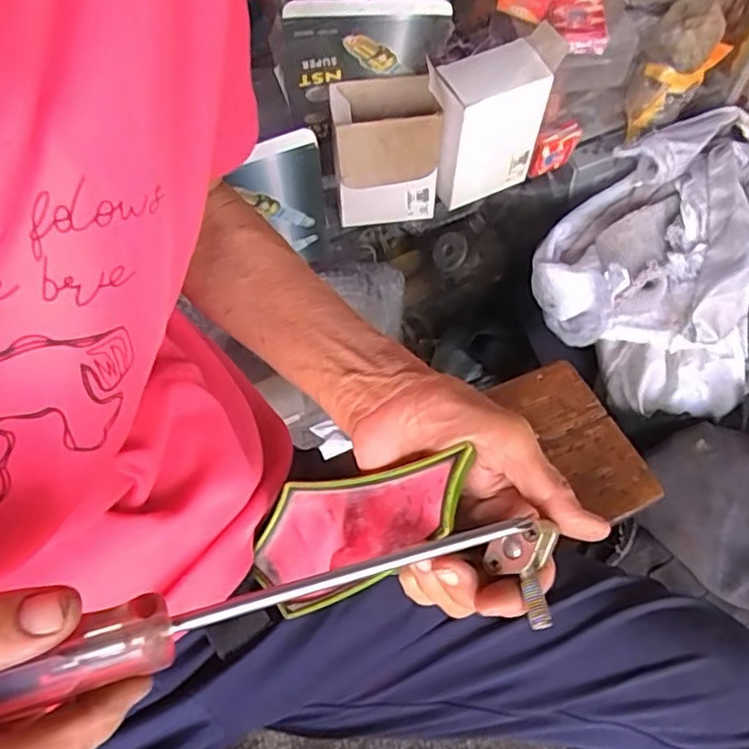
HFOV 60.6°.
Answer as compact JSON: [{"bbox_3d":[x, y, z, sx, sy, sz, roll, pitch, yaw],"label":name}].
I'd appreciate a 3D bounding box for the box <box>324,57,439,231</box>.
[{"bbox_3d":[0.008,-0.201,0.584,0.091,0.137,0.061,-10,61,-5],"label":"box"}]

